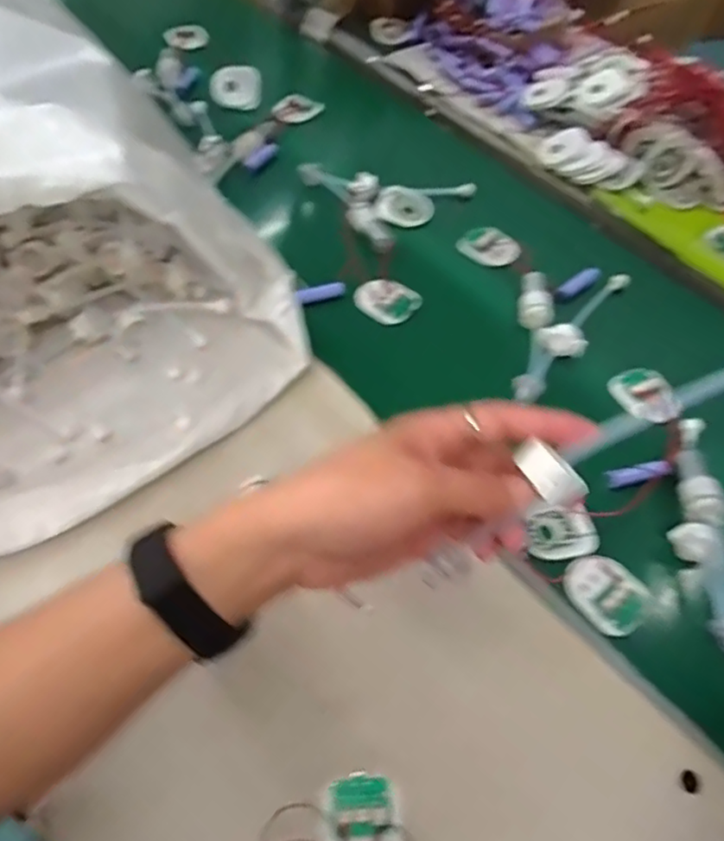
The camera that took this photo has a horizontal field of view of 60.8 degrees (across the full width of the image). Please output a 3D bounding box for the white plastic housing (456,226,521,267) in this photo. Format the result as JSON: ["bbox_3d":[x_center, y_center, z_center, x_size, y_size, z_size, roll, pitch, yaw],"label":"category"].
[{"bbox_3d":[0.139,-0.191,0.678,0.066,0.018,0.039,10,56,2],"label":"white plastic housing"}]

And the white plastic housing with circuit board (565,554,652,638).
[{"bbox_3d":[0.182,0.127,0.459,0.051,0.009,0.060,-30,64,-22],"label":"white plastic housing with circuit board"}]

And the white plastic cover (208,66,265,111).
[{"bbox_3d":[-0.164,-0.437,0.813,0.069,0.016,0.051,-14,103,-22],"label":"white plastic cover"}]

